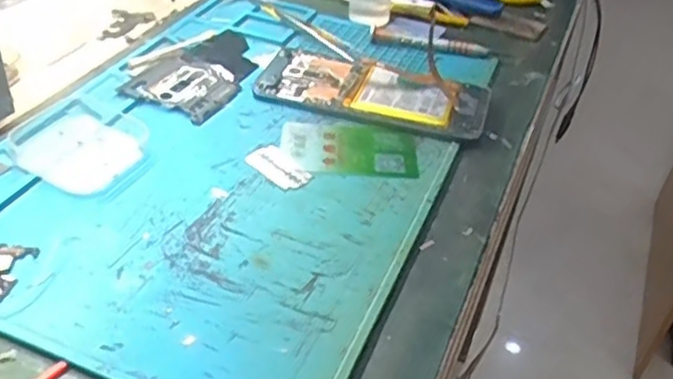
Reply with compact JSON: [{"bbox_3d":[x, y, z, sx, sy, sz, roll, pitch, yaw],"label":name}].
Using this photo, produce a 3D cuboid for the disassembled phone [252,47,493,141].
[{"bbox_3d":[0.025,-0.071,0.478,0.159,0.014,0.075,16,39,13],"label":"disassembled phone"}]

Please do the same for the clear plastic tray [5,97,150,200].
[{"bbox_3d":[-0.152,-0.027,0.407,0.080,0.010,0.071,20,40,17],"label":"clear plastic tray"}]

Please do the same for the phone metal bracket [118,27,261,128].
[{"bbox_3d":[-0.092,-0.087,0.488,0.069,0.005,0.117,21,40,18],"label":"phone metal bracket"}]

